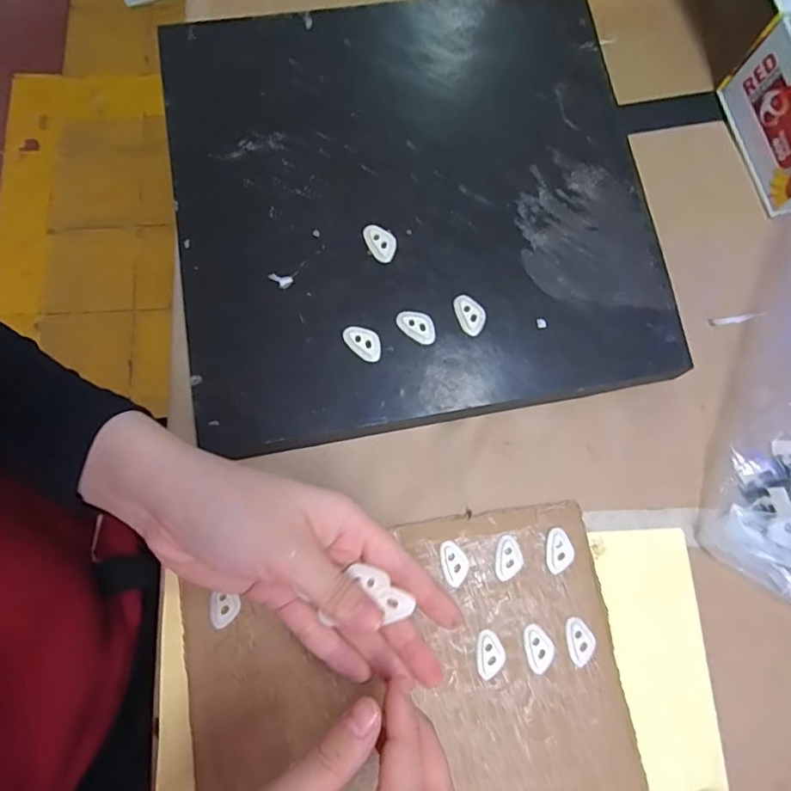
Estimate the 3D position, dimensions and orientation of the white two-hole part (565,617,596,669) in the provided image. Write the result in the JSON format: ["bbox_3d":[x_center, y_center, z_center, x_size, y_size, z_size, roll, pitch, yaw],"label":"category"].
[{"bbox_3d":[0.108,0.143,0.304,0.016,0.004,0.026,-5,80,-2],"label":"white two-hole part"}]

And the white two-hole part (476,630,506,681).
[{"bbox_3d":[0.055,0.150,0.302,0.016,0.004,0.025,7,80,0],"label":"white two-hole part"}]

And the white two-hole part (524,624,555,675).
[{"bbox_3d":[0.083,0.146,0.303,0.016,0.004,0.025,-13,80,-3],"label":"white two-hole part"}]

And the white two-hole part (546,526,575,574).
[{"bbox_3d":[0.099,0.094,0.317,0.016,0.004,0.026,8,80,0],"label":"white two-hole part"}]

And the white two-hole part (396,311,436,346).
[{"bbox_3d":[0.014,-0.043,0.322,0.026,0.004,0.017,32,81,5],"label":"white two-hole part"}]

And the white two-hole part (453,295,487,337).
[{"bbox_3d":[0.047,-0.051,0.325,0.017,0.004,0.026,-23,81,-5],"label":"white two-hole part"}]

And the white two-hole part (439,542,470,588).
[{"bbox_3d":[0.035,0.100,0.313,0.016,0.004,0.025,-23,81,-5],"label":"white two-hole part"}]

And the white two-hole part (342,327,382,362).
[{"bbox_3d":[-0.020,-0.032,0.319,0.026,0.004,0.017,27,80,4],"label":"white two-hole part"}]

